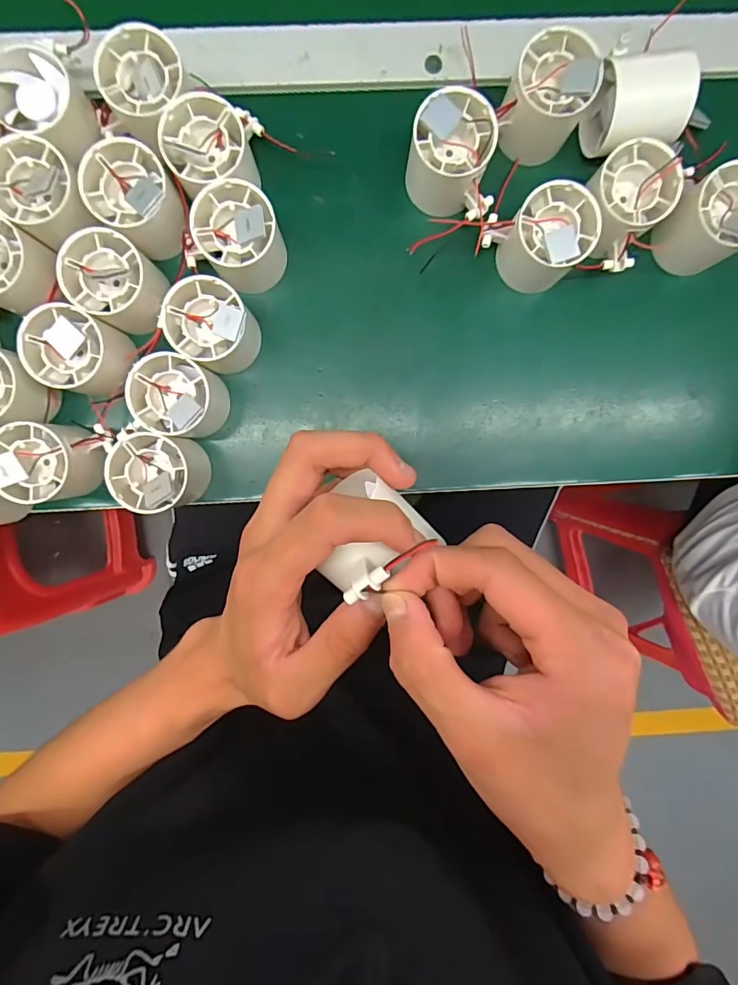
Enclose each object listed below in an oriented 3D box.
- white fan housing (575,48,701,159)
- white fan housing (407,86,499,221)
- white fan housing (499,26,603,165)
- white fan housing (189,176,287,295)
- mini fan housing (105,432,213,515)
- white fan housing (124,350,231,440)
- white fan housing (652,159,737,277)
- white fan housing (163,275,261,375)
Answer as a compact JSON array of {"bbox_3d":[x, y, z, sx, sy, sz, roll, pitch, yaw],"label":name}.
[{"bbox_3d":[0.183,-0.264,0.322,0.055,0.054,0.057,-3,96,-1],"label":"white fan housing"},{"bbox_3d":[0.057,-0.227,0.320,0.058,0.052,0.058,0,96,-2],"label":"white fan housing"},{"bbox_3d":[0.121,-0.269,0.320,0.051,0.047,0.057,33,94,-5],"label":"white fan housing"},{"bbox_3d":[-0.088,-0.174,0.320,0.051,0.052,0.054,0,96,-2],"label":"white fan housing"},{"bbox_3d":[-0.147,-0.015,0.333,0.057,0.054,0.053,-8,96,-1],"label":"mini fan housing"},{"bbox_3d":[-0.133,-0.067,0.331,0.052,0.053,0.051,0,96,-2],"label":"white fan housing"},{"bbox_3d":[0.240,-0.190,0.331,0.055,0.058,0.054,0,96,-2],"label":"white fan housing"},{"bbox_3d":[-0.108,-0.115,0.325,0.051,0.054,0.054,0,96,-2],"label":"white fan housing"}]

